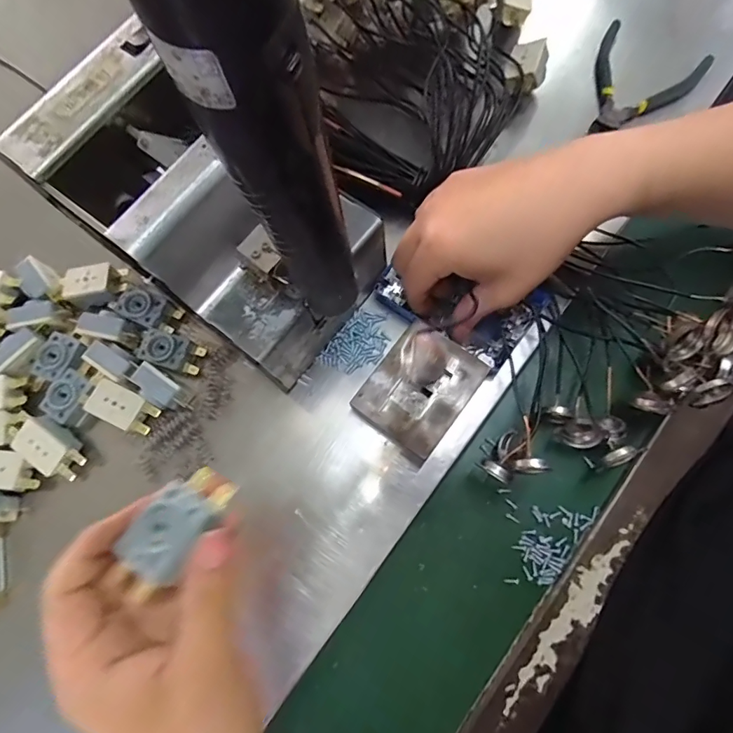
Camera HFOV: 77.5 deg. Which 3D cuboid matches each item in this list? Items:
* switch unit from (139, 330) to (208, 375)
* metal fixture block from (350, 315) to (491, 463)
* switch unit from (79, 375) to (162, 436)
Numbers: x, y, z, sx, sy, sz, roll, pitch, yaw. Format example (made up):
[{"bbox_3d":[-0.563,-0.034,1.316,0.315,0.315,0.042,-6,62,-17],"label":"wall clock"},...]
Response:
[{"bbox_3d":[-0.151,-0.012,0.350,0.050,0.012,0.027,16,77,8],"label":"switch unit"},{"bbox_3d":[0.038,0.016,0.327,0.062,0.032,0.079,36,81,12],"label":"metal fixture block"},{"bbox_3d":[-0.184,0.029,0.340,0.057,0.013,0.027,27,79,11],"label":"switch unit"}]

